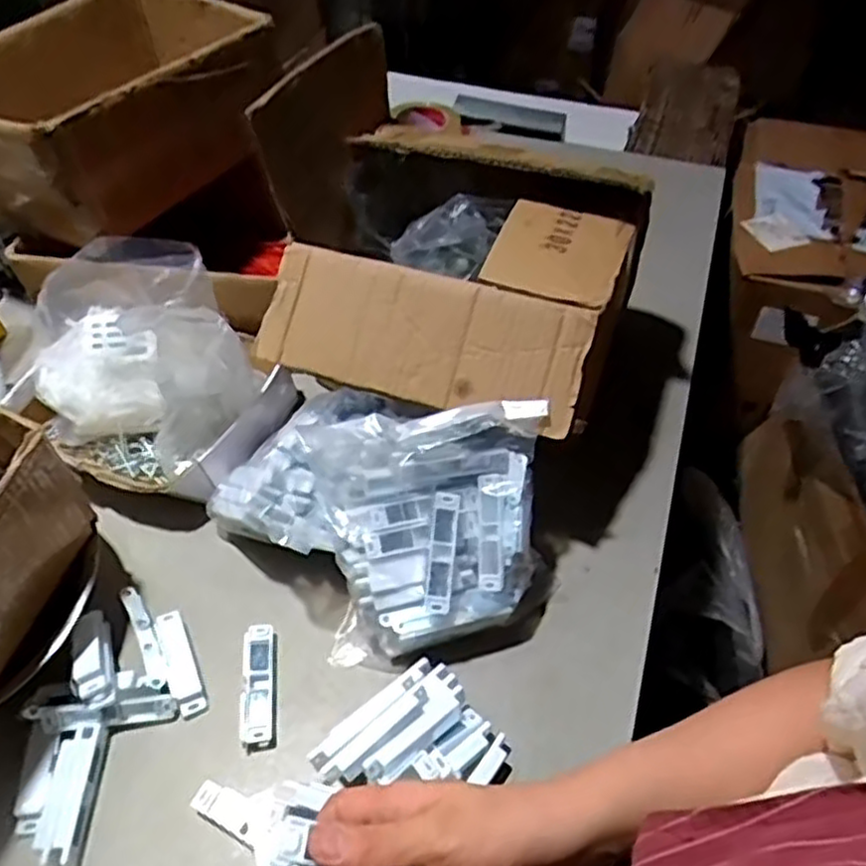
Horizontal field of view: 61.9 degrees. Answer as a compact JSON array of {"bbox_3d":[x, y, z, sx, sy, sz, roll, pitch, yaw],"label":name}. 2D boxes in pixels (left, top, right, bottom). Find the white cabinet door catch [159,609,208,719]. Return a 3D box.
[{"bbox_3d":[-0.210,0.188,0.599,0.024,0.005,0.096,-21,53,-17],"label":"white cabinet door catch"}]

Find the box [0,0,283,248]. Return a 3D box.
[{"bbox_3d":[-0.355,-0.358,0.806,0.243,0.136,0.326,22,53,18],"label":"box"}]

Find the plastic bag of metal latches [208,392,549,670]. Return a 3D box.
[{"bbox_3d":[-0.056,0.065,0.619,0.287,0.146,0.185,14,51,12],"label":"plastic bag of metal latches"}]

